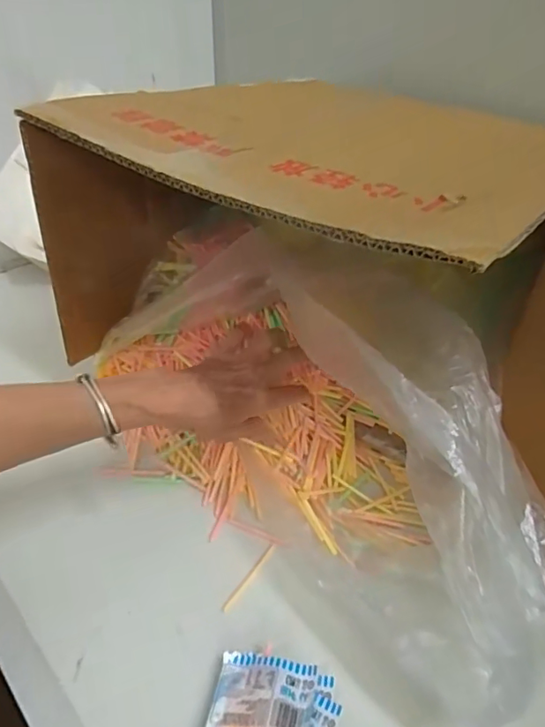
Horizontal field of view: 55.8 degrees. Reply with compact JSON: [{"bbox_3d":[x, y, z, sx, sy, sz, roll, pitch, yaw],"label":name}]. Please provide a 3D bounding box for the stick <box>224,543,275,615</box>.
[{"bbox_3d":[-0.018,0.169,0.408,0.005,0.006,0.063,26,45,26],"label":"stick"}]

